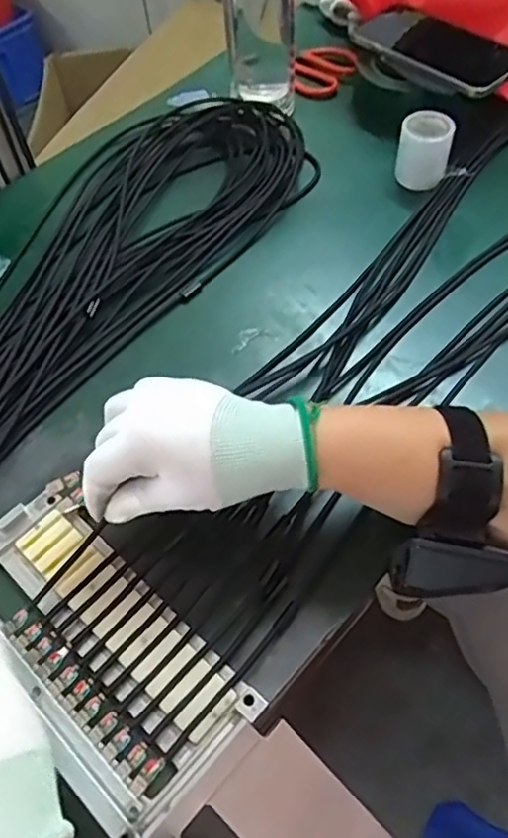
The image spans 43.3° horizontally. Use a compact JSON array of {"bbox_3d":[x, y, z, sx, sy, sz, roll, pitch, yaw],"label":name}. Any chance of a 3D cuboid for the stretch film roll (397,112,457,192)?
[{"bbox_3d":[0.156,-0.244,0.582,0.049,0.049,0.045,11,57,9],"label":"stretch film roll"}]

